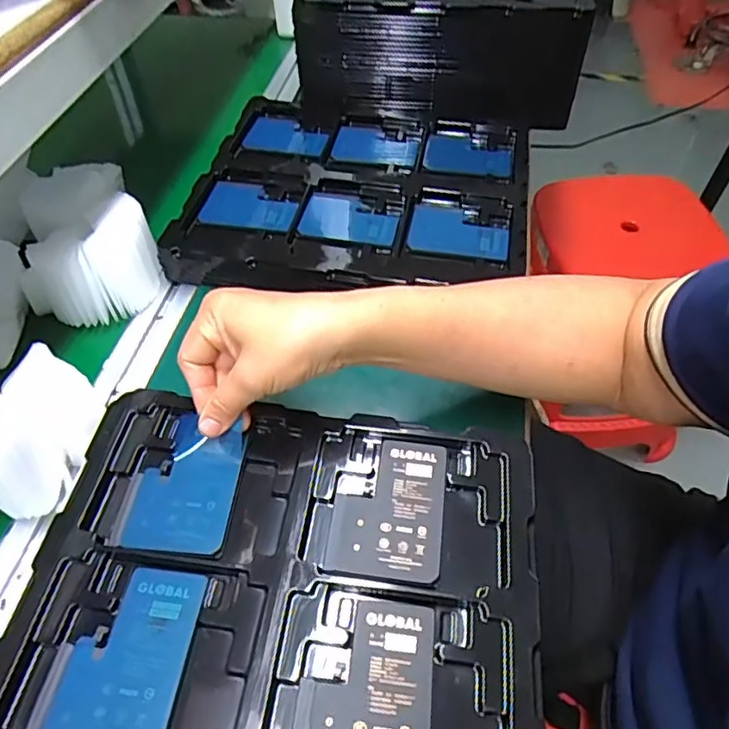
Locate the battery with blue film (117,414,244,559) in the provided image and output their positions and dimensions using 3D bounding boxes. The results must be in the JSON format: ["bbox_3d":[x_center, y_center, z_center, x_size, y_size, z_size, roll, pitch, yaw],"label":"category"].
[{"bbox_3d":[-0.109,0.072,0.360,0.059,0.007,0.088,5,53,4],"label":"battery with blue film"}]

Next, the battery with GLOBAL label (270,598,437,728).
[{"bbox_3d":[-0.004,0.163,0.290,0.076,0.004,0.088,6,53,5],"label":"battery with GLOBAL label"}]

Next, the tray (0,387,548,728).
[{"bbox_3d":[-0.052,0.157,0.293,0.277,0.015,0.309,6,53,5],"label":"tray"}]

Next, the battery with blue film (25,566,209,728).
[{"bbox_3d":[-0.126,0.151,0.300,0.066,0.004,0.089,6,53,4],"label":"battery with blue film"}]

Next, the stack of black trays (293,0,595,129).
[{"bbox_3d":[0.088,-0.442,0.720,0.310,0.107,0.303,4,51,5],"label":"stack of black trays"}]

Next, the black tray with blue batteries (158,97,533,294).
[{"bbox_3d":[0.001,-0.180,0.583,0.317,0.029,0.309,8,53,6],"label":"black tray with blue batteries"}]

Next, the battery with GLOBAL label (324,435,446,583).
[{"bbox_3d":[0.015,0.085,0.353,0.065,0.004,0.086,7,53,5],"label":"battery with GLOBAL label"}]

